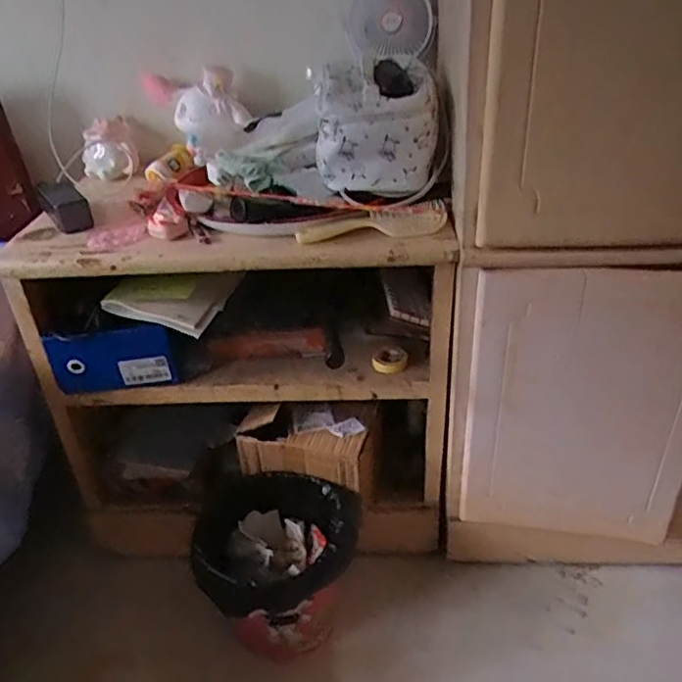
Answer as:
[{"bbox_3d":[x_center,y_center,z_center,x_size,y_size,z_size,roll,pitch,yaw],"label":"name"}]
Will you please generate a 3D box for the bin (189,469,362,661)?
[{"bbox_3d":[-0.097,0.401,1.078,0.244,0.230,0.220,-1,33,5],"label":"bin"}]

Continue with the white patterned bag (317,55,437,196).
[{"bbox_3d":[0.050,-0.314,0.913,0.165,0.165,0.128,-3,33,1],"label":"white patterned bag"}]

